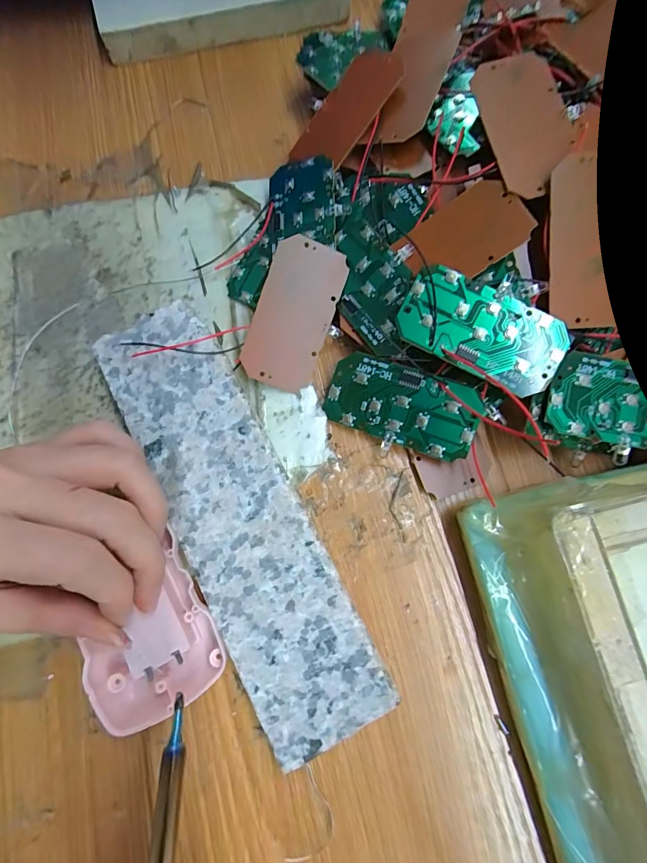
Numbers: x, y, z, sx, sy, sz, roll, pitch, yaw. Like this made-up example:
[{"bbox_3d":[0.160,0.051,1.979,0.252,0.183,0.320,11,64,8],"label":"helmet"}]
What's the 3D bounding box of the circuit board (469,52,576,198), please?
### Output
[{"bbox_3d":[0.094,-0.144,0.179,0.039,0.004,0.072,-14,80,-3],"label":"circuit board"}]

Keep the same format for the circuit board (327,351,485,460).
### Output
[{"bbox_3d":[0.038,-0.013,0.191,0.073,0.004,0.038,19,96,12],"label":"circuit board"}]

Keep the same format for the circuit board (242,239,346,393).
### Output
[{"bbox_3d":[-0.015,-0.059,0.197,0.037,0.004,0.074,19,95,-12],"label":"circuit board"}]

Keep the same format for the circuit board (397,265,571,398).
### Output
[{"bbox_3d":[0.072,-0.045,0.176,0.073,0.012,0.036,27,78,5],"label":"circuit board"}]

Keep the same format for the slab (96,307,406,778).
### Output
[{"bbox_3d":[-0.040,0.036,0.182,0.056,0.018,0.206,-28,80,-5],"label":"slab"}]

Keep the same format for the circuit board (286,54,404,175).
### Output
[{"bbox_3d":[0.012,-0.177,0.213,0.036,0.006,0.067,43,103,25],"label":"circuit board"}]

